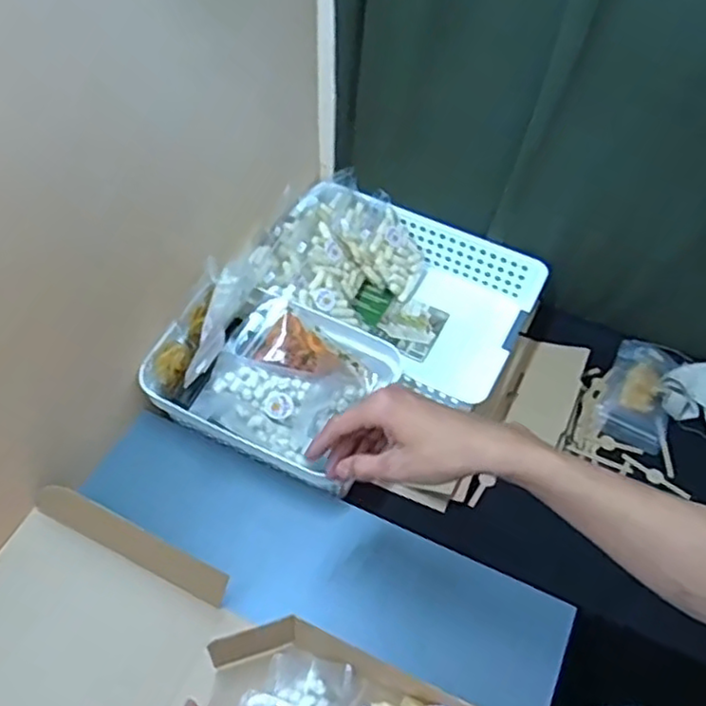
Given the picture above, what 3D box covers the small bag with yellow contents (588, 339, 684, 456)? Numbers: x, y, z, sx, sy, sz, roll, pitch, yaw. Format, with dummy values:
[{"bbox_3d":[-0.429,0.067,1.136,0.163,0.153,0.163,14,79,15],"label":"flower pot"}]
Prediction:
[{"bbox_3d":[0.377,0.044,0.875,0.085,0.023,0.169,25,56,17],"label":"small bag with yellow contents"}]

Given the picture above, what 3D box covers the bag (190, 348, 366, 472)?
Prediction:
[{"bbox_3d":[-0.079,0.051,0.707,0.156,0.057,0.092,17,54,11],"label":"bag"}]

